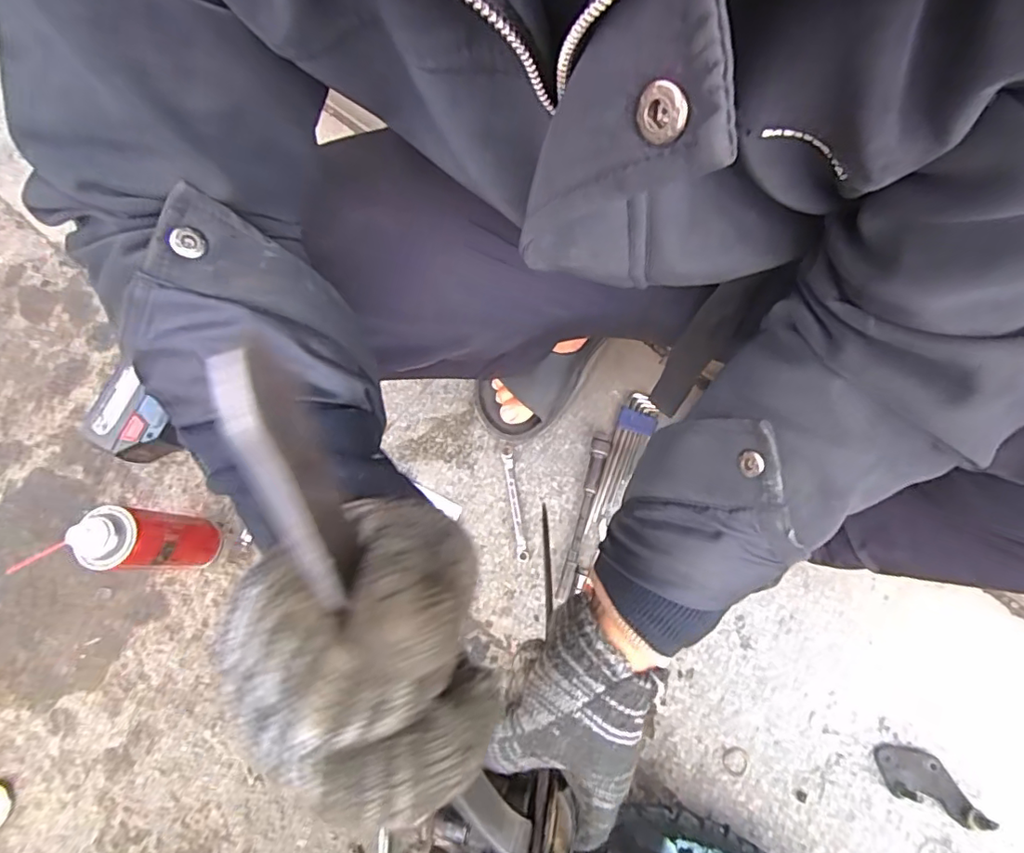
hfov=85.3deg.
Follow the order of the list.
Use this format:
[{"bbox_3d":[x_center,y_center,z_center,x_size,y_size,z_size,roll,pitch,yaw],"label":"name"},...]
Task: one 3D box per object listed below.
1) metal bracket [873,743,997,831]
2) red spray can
[{"bbox_3d":[0.430,0.368,0.571,0.103,0.025,0.052,28,77,20],"label":"metal bracket"},{"bbox_3d":[-0.375,0.117,0.567,0.058,0.191,0.057,0,76,1],"label":"red spray can"}]

